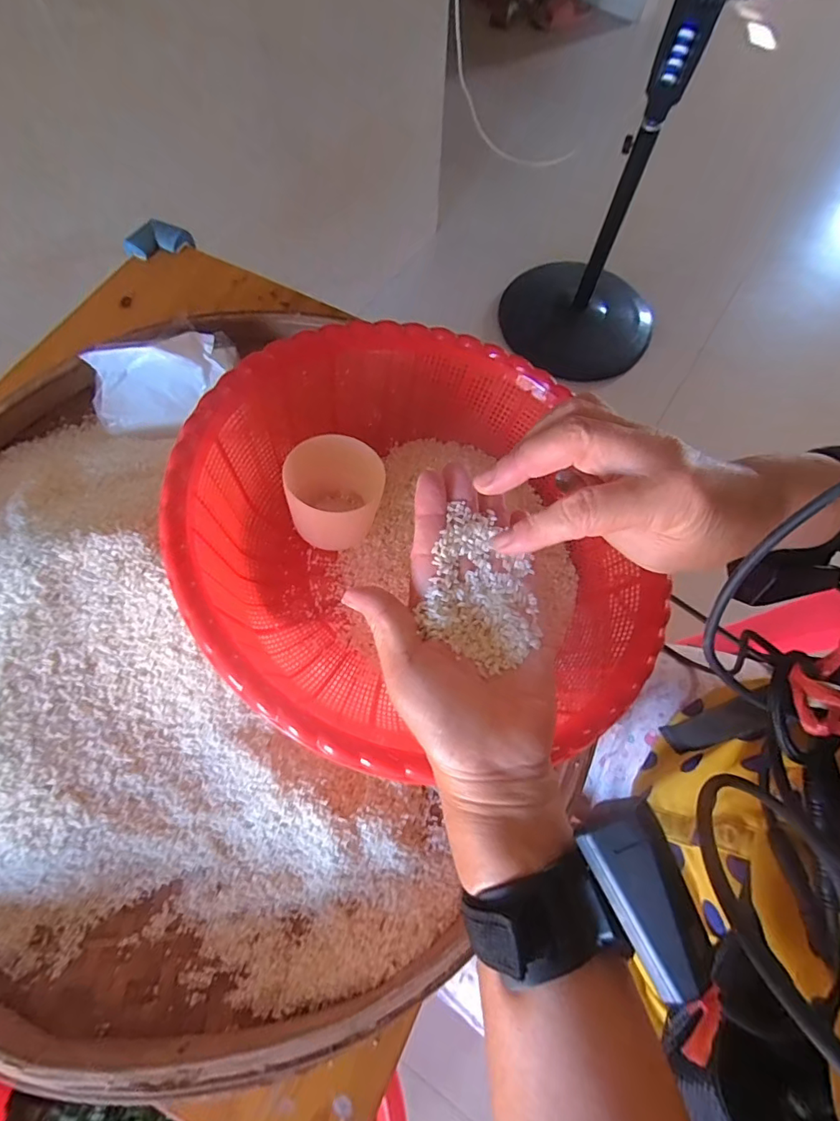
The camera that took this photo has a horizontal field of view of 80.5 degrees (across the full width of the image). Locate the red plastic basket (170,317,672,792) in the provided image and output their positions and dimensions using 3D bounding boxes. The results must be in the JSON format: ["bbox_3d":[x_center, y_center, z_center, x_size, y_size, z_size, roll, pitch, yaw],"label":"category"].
[{"bbox_3d":[-0.007,-0.030,0.389,0.300,0.160,0.346,-6,69,-4],"label":"red plastic basket"}]

